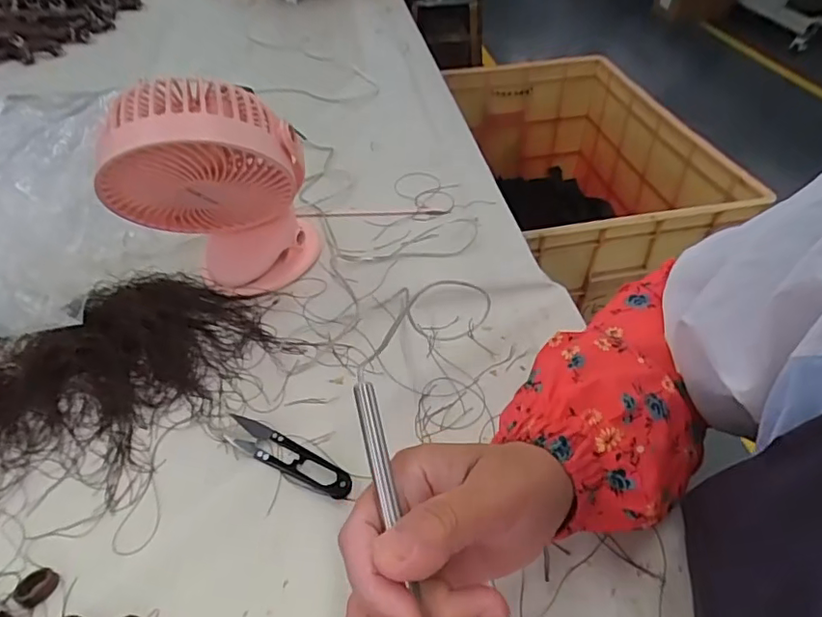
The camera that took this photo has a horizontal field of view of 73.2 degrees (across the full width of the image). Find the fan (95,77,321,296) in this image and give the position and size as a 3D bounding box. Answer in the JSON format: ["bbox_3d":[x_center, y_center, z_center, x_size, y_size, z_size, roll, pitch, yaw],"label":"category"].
[{"bbox_3d":[-0.152,-0.090,0.439,0.149,0.178,0.094,-13,45,-12],"label":"fan"}]

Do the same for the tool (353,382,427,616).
[{"bbox_3d":[-0.006,0.090,0.223,0.010,0.013,0.122,-11,71,-10],"label":"tool"}]

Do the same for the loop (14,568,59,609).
[{"bbox_3d":[-0.219,0.161,0.323,0.018,0.006,0.021,26,50,25],"label":"loop"}]

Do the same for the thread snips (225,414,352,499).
[{"bbox_3d":[-0.083,0.101,0.374,0.098,0.009,0.022,22,49,22],"label":"thread snips"}]

